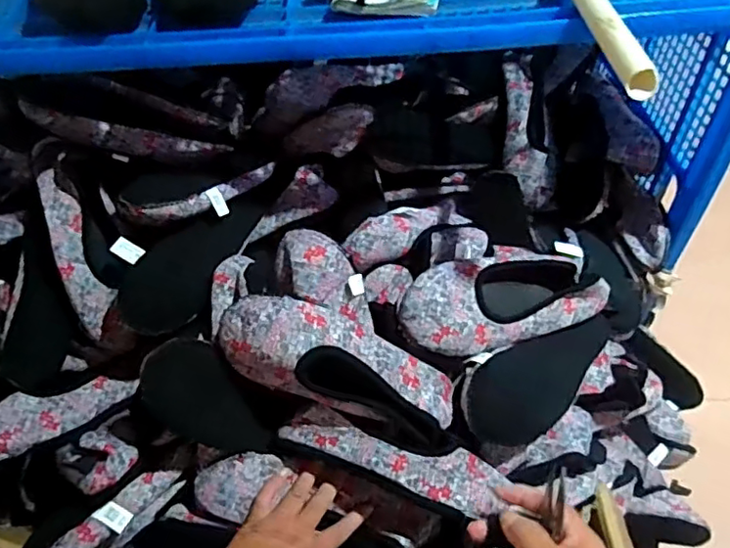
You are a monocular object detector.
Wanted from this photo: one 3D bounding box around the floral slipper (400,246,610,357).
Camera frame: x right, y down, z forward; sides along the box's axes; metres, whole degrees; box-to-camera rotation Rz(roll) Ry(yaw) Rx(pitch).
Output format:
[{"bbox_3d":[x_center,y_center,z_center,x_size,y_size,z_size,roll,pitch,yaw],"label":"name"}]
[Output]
[{"bbox_3d":[0.160,0.028,0.672,0.240,0.037,0.097,-9,86,-16],"label":"floral slipper"}]

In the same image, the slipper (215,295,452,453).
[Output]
[{"bbox_3d":[-0.023,0.099,0.602,0.245,0.065,0.080,28,51,-15],"label":"slipper"}]

